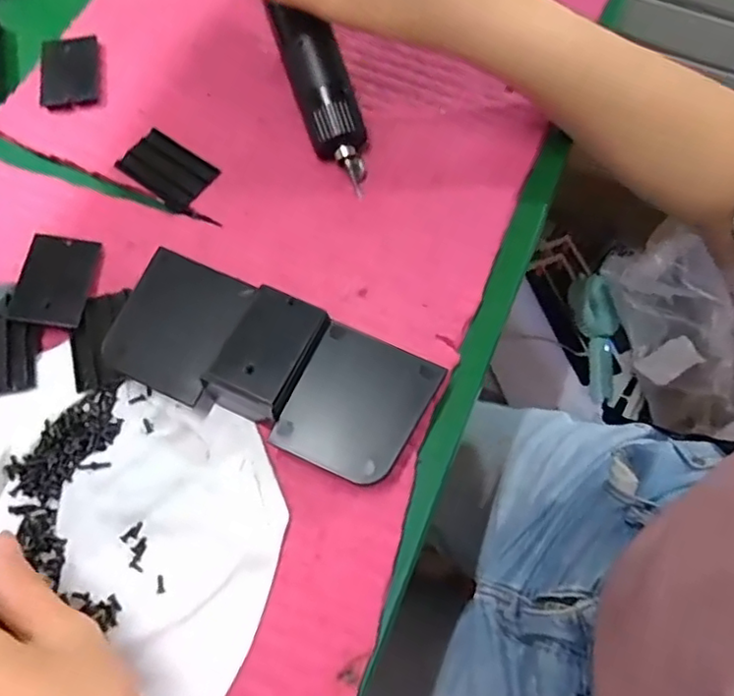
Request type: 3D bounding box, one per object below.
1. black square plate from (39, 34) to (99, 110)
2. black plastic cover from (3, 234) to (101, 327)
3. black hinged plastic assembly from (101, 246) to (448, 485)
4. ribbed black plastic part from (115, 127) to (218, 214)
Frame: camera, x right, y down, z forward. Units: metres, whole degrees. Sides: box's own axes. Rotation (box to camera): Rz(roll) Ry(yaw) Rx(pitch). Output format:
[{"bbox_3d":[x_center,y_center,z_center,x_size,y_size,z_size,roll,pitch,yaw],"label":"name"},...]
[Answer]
[{"bbox_3d":[-0.192,-0.179,0.399,0.036,0.005,0.058,-9,68,-3],"label":"black square plate"},{"bbox_3d":[-0.170,-0.037,0.336,0.036,0.004,0.055,9,60,-12],"label":"black plastic cover"},{"bbox_3d":[-0.051,0.008,0.310,0.160,0.033,0.069,23,70,10],"label":"black hinged plastic assembly"},{"bbox_3d":[-0.121,-0.109,0.374,0.052,0.005,0.036,34,72,14],"label":"ribbed black plastic part"}]

